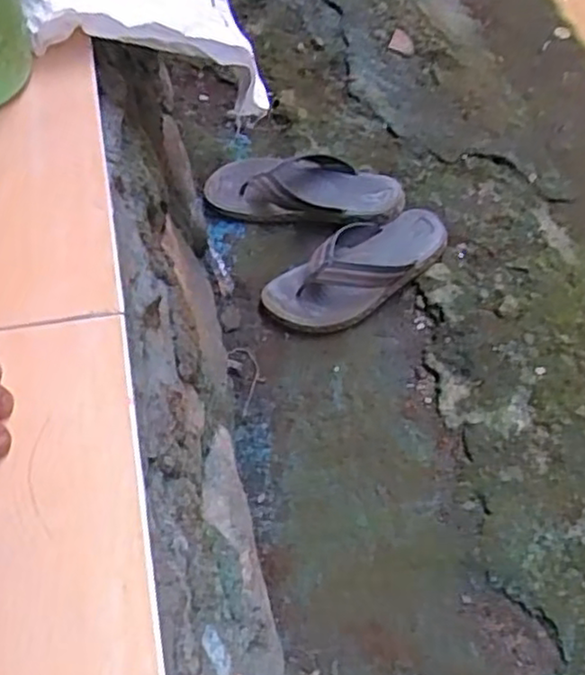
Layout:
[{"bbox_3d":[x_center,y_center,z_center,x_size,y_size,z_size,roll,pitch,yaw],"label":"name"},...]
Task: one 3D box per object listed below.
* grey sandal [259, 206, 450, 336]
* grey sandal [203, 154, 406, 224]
[{"bbox_3d":[0.091,-0.100,0.966,0.277,0.049,0.114,-34,67,-21],"label":"grey sandal"},{"bbox_3d":[0.017,-0.215,1.040,0.282,0.046,0.108,9,59,2],"label":"grey sandal"}]

